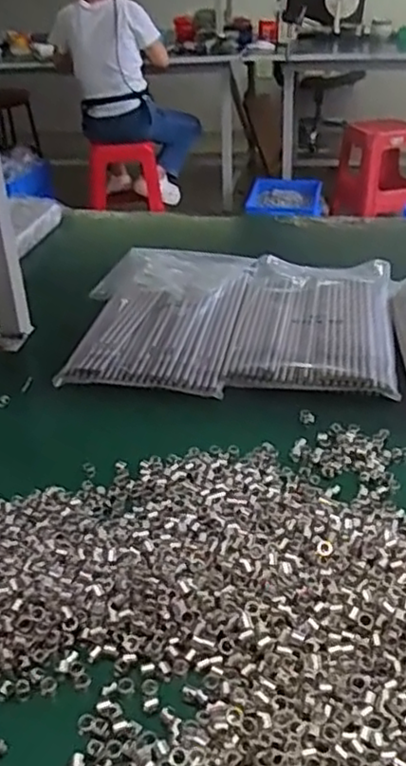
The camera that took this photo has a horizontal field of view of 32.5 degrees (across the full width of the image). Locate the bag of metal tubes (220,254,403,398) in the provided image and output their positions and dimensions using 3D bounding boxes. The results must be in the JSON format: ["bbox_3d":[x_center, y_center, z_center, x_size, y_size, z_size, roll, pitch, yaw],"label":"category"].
[{"bbox_3d":[0.136,-0.081,0.842,0.176,0.022,0.299,4,31,11],"label":"bag of metal tubes"}]

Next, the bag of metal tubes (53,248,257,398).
[{"bbox_3d":[-0.050,-0.095,0.866,0.195,0.032,0.324,3,31,10],"label":"bag of metal tubes"}]

